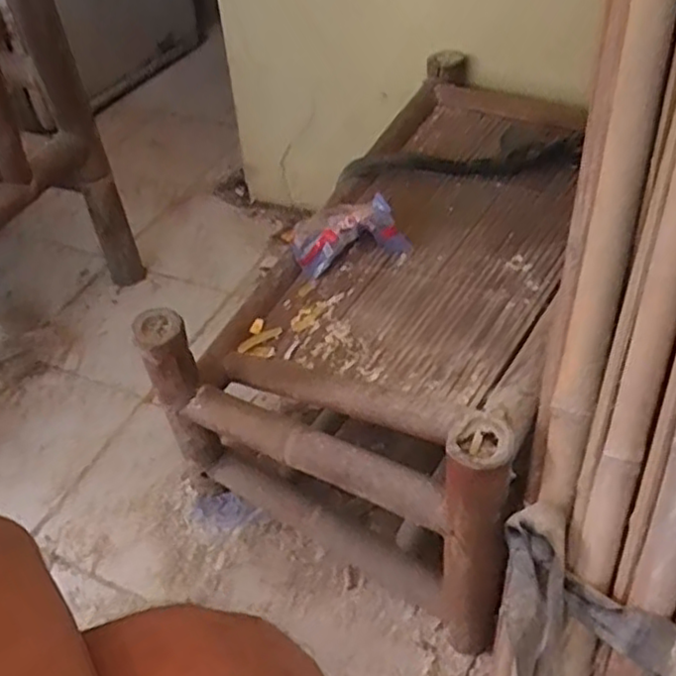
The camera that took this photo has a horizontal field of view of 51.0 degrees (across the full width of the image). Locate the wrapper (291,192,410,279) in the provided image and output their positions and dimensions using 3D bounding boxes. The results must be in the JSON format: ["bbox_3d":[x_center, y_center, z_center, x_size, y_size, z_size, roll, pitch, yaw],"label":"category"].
[{"bbox_3d":[0.011,-0.137,0.924,0.153,0.070,0.065,-10,43,19],"label":"wrapper"}]

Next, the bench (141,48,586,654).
[{"bbox_3d":[0.119,-0.021,1.054,0.428,0.419,0.693,17,49,20],"label":"bench"}]

